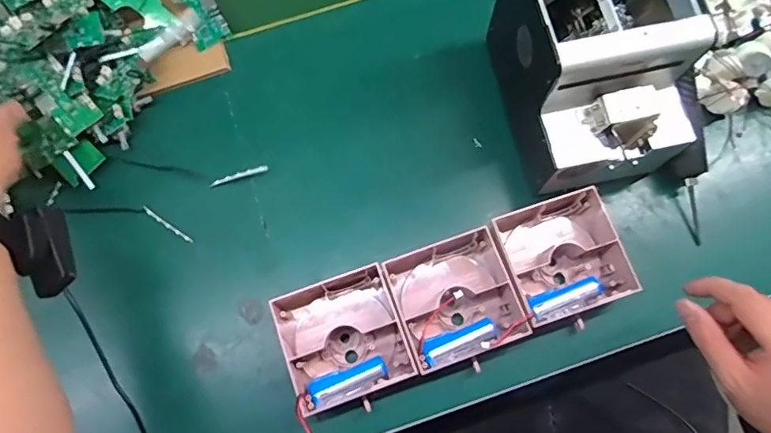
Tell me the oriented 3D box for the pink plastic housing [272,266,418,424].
[{"bbox_3d":[-0.038,0.107,0.454,0.105,0.048,0.108,-19,72,-5],"label":"pink plastic housing"}]

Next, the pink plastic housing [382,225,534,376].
[{"bbox_3d":[0.062,0.076,0.461,0.101,0.051,0.101,-19,72,-5],"label":"pink plastic housing"}]

